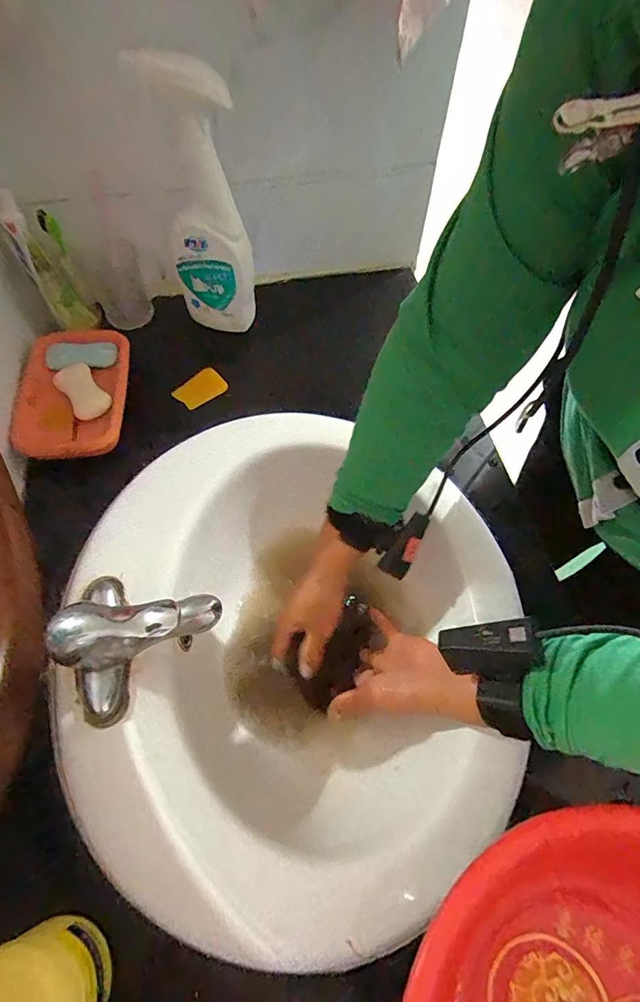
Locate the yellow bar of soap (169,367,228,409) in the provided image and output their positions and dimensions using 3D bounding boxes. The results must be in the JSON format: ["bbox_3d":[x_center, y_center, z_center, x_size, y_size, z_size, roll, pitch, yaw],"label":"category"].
[{"bbox_3d":[-0.157,-0.146,0.579,0.061,0.019,0.037,-36,67,-18],"label":"yellow bar of soap"}]

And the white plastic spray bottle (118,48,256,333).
[{"bbox_3d":[-0.140,-0.338,0.529,0.094,0.282,0.090,-19,63,-10],"label":"white plastic spray bottle"}]

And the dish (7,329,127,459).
[{"bbox_3d":[-0.300,-0.130,0.546,0.126,0.037,0.187,-8,61,-4],"label":"dish"}]

